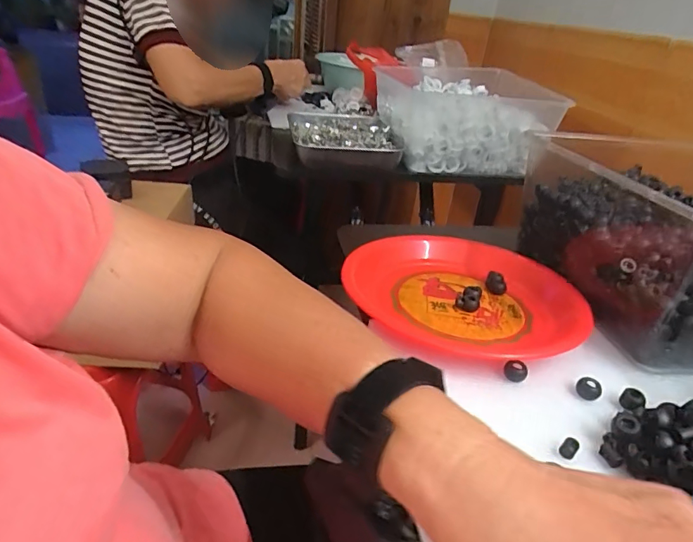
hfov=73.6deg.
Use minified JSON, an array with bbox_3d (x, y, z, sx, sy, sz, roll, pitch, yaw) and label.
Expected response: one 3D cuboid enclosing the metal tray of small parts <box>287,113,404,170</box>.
[{"bbox_3d":[-0.008,-0.252,0.887,0.193,0.050,0.246,0,31,-10],"label":"metal tray of small parts"}]

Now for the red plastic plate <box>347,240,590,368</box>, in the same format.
[{"bbox_3d":[0.119,0.014,0.478,0.223,0.035,0.223,4,31,-2],"label":"red plastic plate"}]

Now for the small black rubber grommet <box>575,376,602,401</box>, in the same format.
[{"bbox_3d":[0.189,0.092,0.362,0.017,0.014,0.011,24,35,29],"label":"small black rubber grommet"}]

